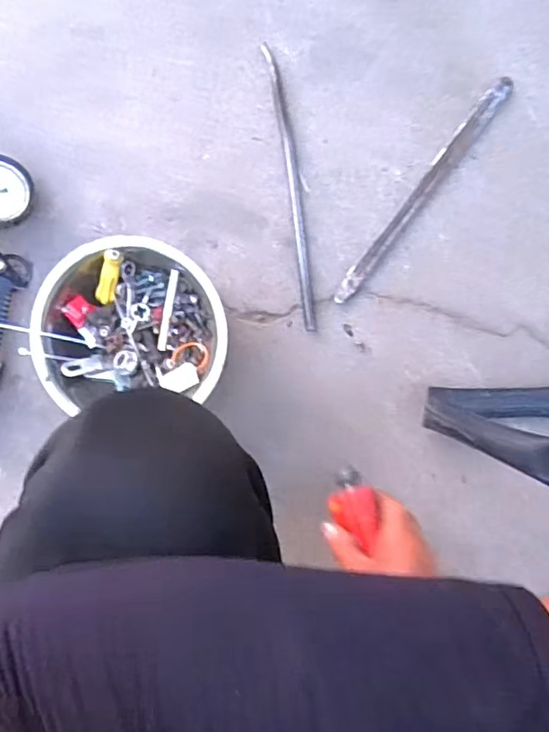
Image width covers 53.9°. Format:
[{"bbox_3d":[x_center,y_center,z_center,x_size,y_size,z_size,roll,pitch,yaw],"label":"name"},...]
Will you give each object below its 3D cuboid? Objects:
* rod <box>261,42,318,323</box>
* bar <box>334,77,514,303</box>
[{"bbox_3d":[0.020,-0.190,0.583,0.016,0.009,0.301,-9,92,3],"label":"rod"},{"bbox_3d":[0.156,-0.184,0.574,0.022,0.012,0.281,38,93,0],"label":"bar"}]

